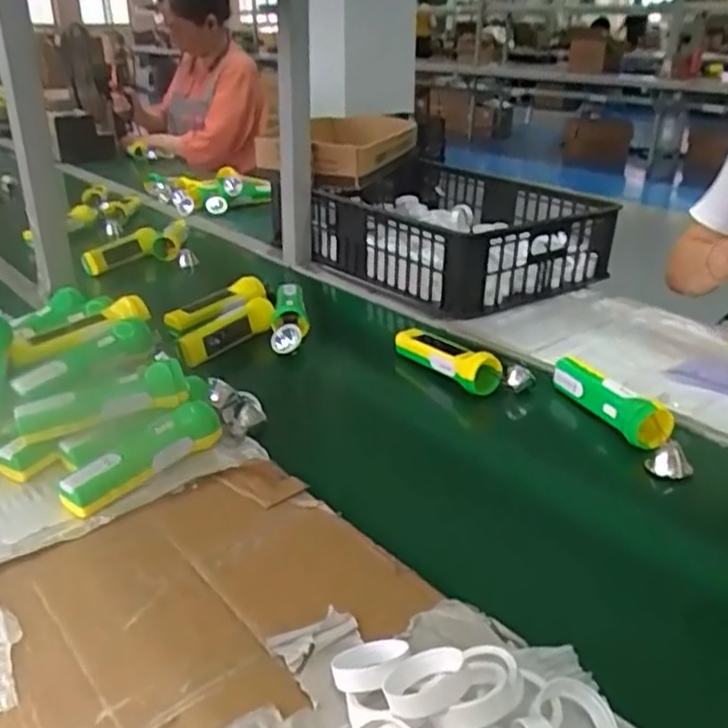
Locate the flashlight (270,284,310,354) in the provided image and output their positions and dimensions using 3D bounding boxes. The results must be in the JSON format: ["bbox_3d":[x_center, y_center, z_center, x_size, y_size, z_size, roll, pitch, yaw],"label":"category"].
[{"bbox_3d":[-0.110,-0.075,1.049,0.052,0.040,0.201,-2,26,-4],"label":"flashlight"}]

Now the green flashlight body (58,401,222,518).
[{"bbox_3d":[-0.213,0.089,0.687,0.043,0.043,0.175,17,29,29],"label":"green flashlight body"}]

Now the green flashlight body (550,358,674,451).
[{"bbox_3d":[0.283,0.038,0.810,0.043,0.049,0.164,-10,28,-19],"label":"green flashlight body"}]

